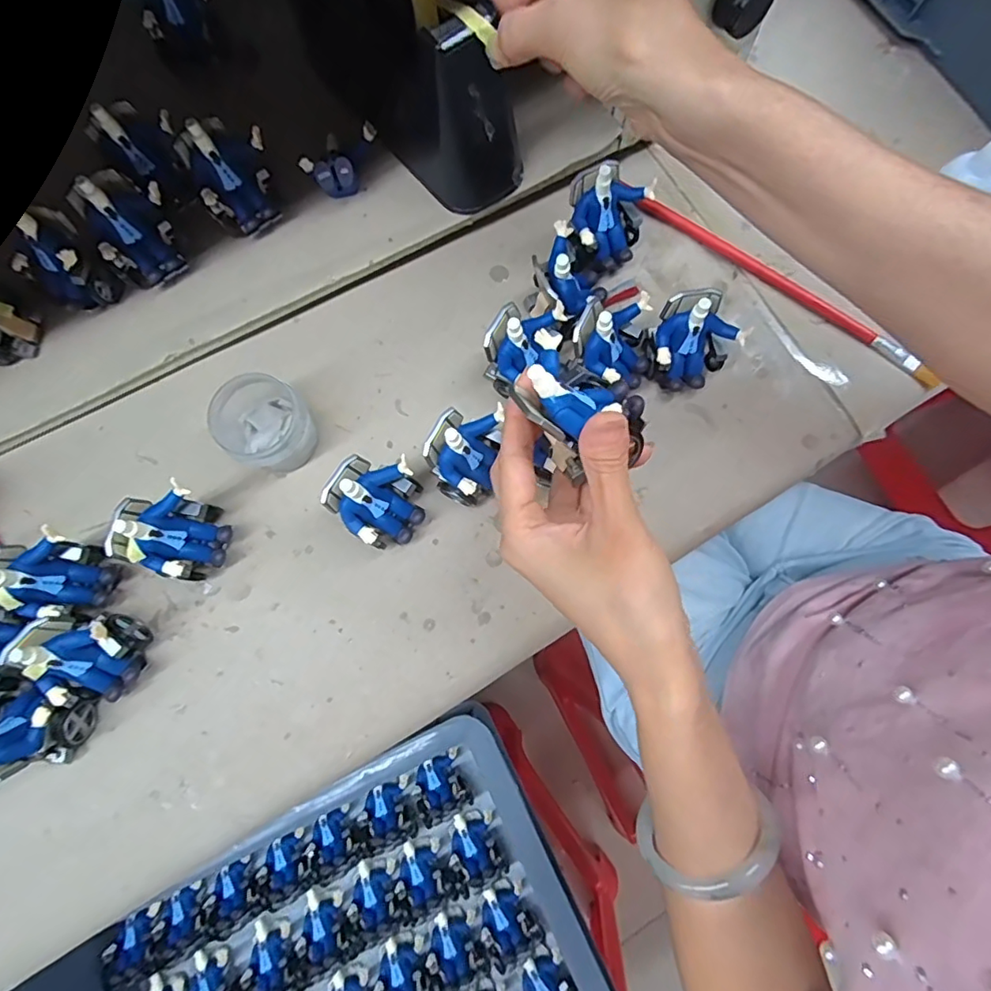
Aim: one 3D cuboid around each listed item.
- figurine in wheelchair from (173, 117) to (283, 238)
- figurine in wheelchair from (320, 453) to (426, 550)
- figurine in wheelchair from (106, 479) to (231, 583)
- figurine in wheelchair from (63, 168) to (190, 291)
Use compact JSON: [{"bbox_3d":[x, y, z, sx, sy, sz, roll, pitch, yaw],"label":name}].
[{"bbox_3d":[-0.164,-0.201,0.348,0.048,0.056,0.044,0,79,1],"label":"figurine in wheelchair"},{"bbox_3d":[-0.067,0.002,0.329,0.047,0.060,0.051,35,81,7],"label":"figurine in wheelchair"},{"bbox_3d":[-0.187,0.021,0.325,0.043,0.063,0.052,12,79,3],"label":"figurine in wheelchair"},{"bbox_3d":[-0.229,-0.165,0.342,0.044,0.058,0.045,-38,81,-6],"label":"figurine in wheelchair"}]

